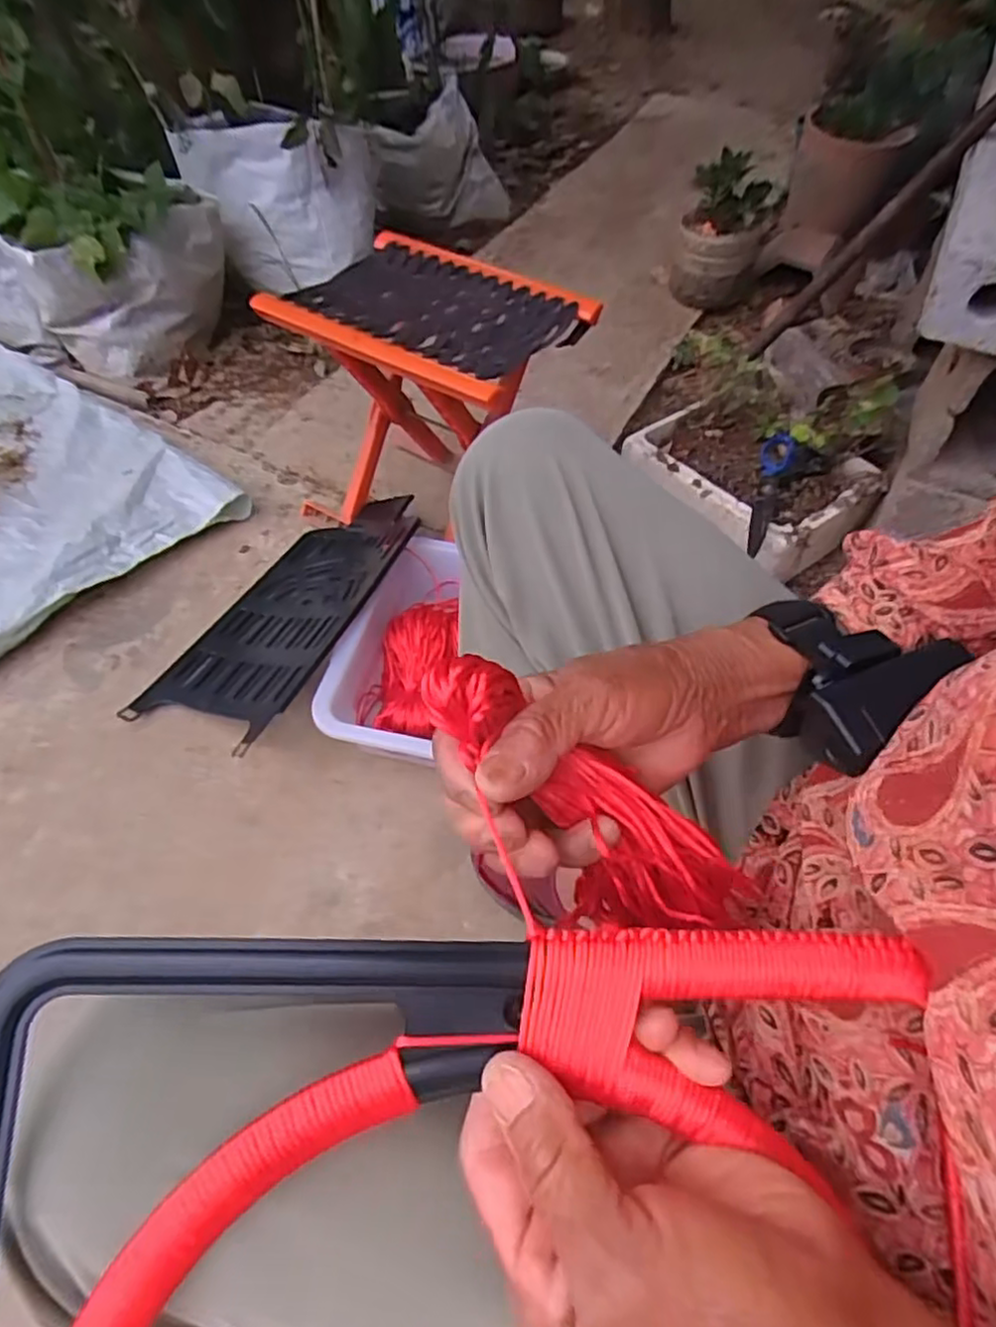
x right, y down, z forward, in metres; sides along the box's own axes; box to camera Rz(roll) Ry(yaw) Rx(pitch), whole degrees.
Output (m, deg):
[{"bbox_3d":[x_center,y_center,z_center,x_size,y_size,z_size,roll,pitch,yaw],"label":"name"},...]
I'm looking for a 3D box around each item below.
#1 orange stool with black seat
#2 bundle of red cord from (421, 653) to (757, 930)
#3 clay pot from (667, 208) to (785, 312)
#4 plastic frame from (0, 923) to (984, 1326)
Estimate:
[{"bbox_3d":[-0.080,-0.324,0.907,0.335,0.327,0.249,29,61,19],"label":"orange stool with black seat"},{"bbox_3d":[0.030,0.057,0.272,0.154,0.043,0.044,43,59,-9],"label":"bundle of red cord"},{"bbox_3d":[0.440,-0.810,1.345,0.169,0.165,0.171,0,56,0],"label":"clay pot"},{"bbox_3d":[-0.004,0.248,0.201,0.318,0.029,0.322,2,79,-7],"label":"plastic frame"}]

